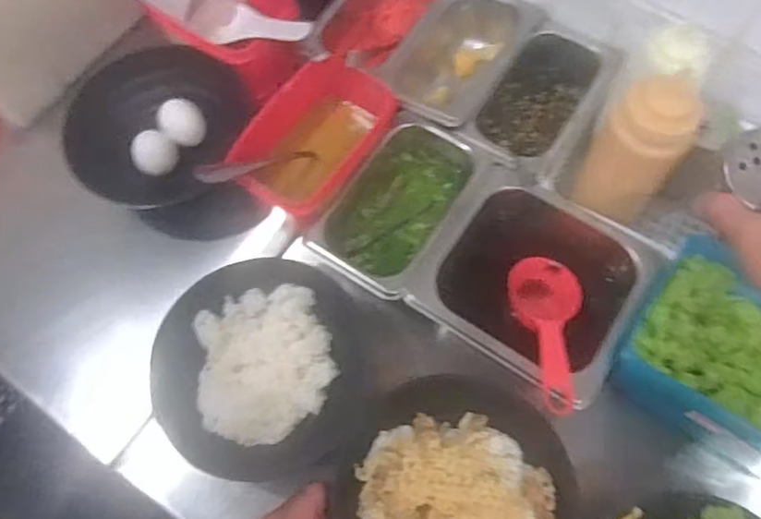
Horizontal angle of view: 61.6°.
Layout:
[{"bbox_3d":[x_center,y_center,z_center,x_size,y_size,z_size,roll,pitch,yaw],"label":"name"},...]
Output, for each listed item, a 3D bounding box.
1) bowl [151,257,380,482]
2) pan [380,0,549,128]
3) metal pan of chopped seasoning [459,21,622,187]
[{"bbox_3d":[-0.097,0.091,0.555,0.182,0.042,0.182,-1,68,1],"label":"bowl"},{"bbox_3d":[0.080,-0.202,0.675,0.107,0.071,0.168,30,72,13],"label":"pan"},{"bbox_3d":[0.158,-0.153,0.650,0.103,0.077,0.179,29,71,13],"label":"metal pan of chopped seasoning"}]

